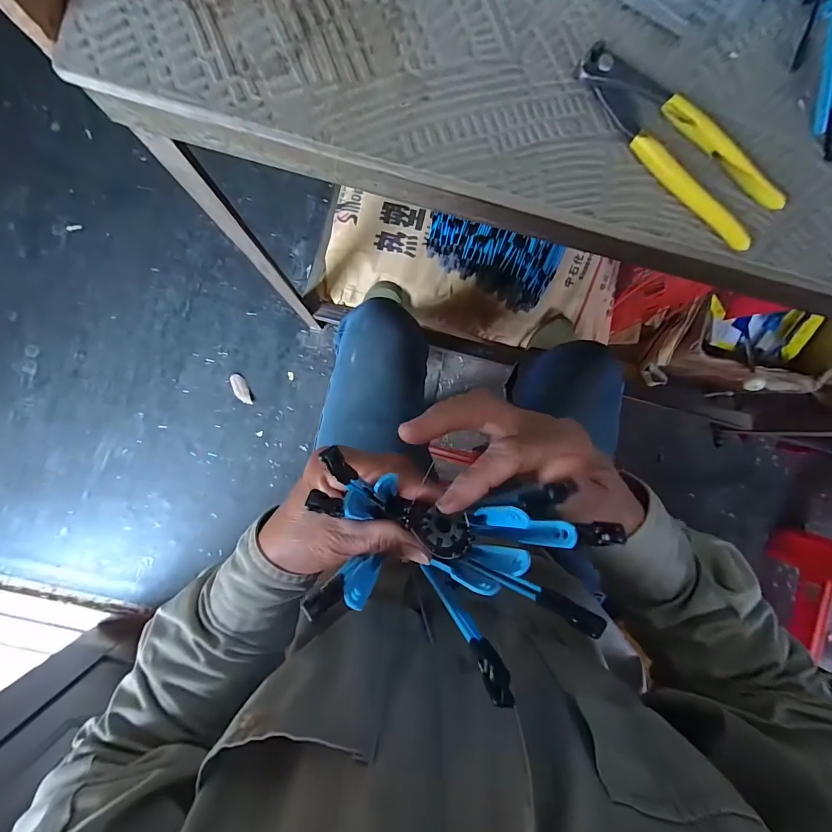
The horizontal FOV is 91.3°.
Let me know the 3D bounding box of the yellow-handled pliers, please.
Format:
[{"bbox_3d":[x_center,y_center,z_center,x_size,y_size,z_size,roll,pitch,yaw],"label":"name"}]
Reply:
[{"bbox_3d":[0.176,-0.186,0.277,0.163,0.017,0.041,44,87,-2],"label":"yellow-handled pliers"}]

